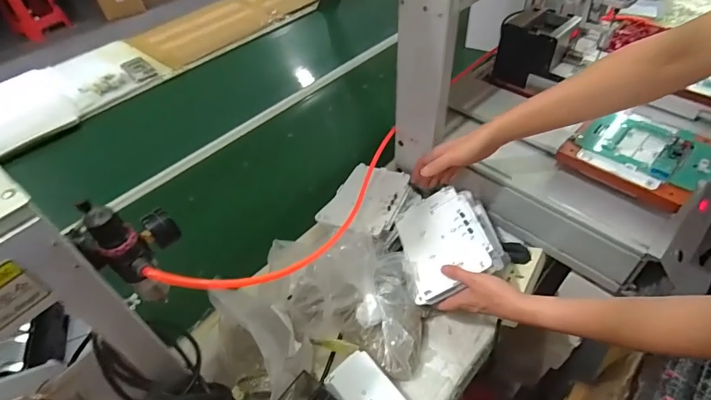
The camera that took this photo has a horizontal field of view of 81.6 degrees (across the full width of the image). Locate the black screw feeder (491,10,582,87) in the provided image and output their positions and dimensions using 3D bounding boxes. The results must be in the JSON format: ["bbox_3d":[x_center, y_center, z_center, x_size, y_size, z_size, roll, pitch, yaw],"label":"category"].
[{"bbox_3d":[0.407,-0.340,0.922,0.147,0.127,0.130,30,56,27],"label":"black screw feeder"}]

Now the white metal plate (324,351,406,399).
[{"bbox_3d":[0.026,0.310,0.643,0.078,0.016,0.146,-33,57,-25],"label":"white metal plate"}]

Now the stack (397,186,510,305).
[{"bbox_3d":[0.162,0.067,0.734,0.160,0.031,0.191,-31,45,19],"label":"stack"}]

